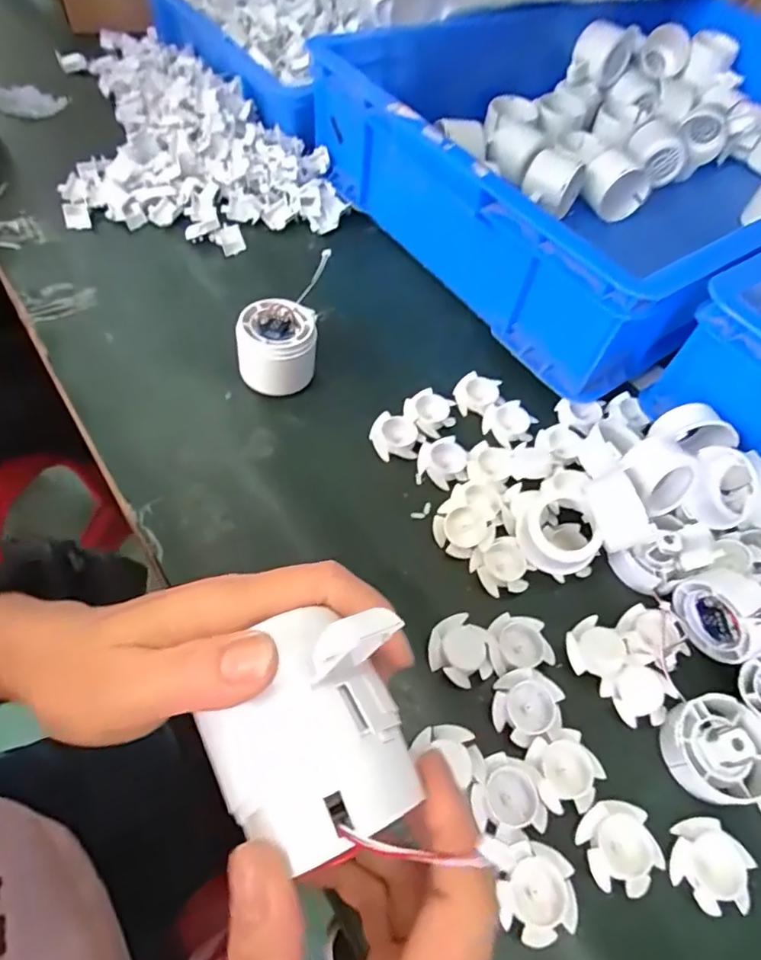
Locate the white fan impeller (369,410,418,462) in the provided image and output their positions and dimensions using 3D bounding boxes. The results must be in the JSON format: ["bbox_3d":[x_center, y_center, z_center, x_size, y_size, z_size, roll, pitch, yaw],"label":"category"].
[{"bbox_3d":[0.010,-0.033,0.425,0.035,0.011,0.036,3,57,-4],"label":"white fan impeller"}]

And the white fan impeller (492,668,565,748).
[{"bbox_3d":[0.084,0.131,0.322,0.039,0.012,0.038,3,57,-4],"label":"white fan impeller"}]

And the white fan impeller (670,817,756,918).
[{"bbox_3d":[0.171,0.199,0.288,0.037,0.011,0.037,3,57,-4],"label":"white fan impeller"}]

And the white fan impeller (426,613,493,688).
[{"bbox_3d":[0.048,0.104,0.339,0.037,0.012,0.040,3,57,-4],"label":"white fan impeller"}]

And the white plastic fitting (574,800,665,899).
[{"bbox_3d":[0.124,0.191,0.289,0.037,0.010,0.039,3,57,-4],"label":"white plastic fitting"}]

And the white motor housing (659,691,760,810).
[{"bbox_3d":[0.191,0.149,0.308,0.056,0.021,0.053,3,57,-4],"label":"white motor housing"}]

